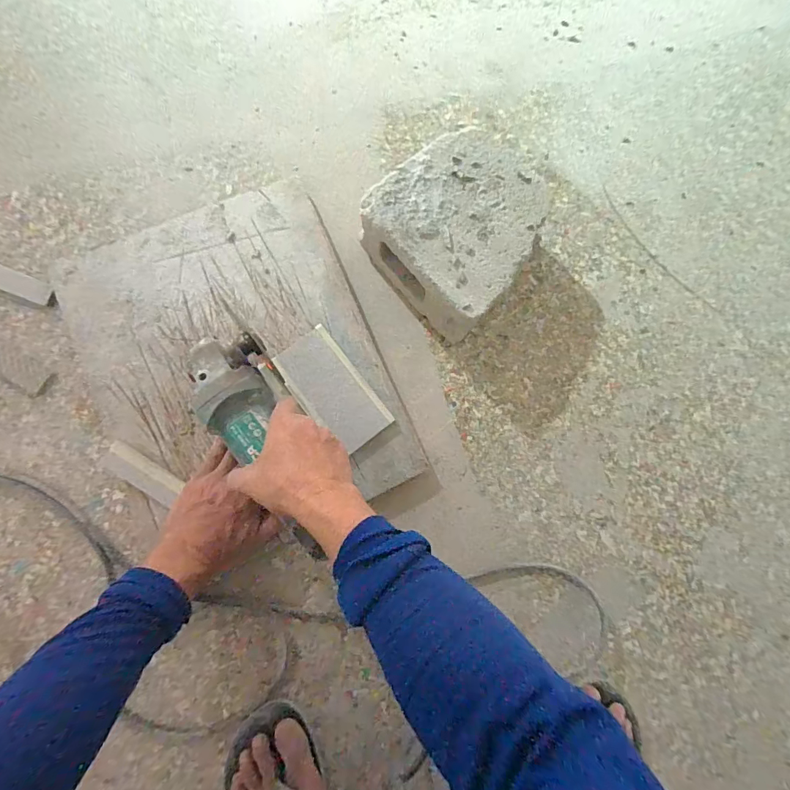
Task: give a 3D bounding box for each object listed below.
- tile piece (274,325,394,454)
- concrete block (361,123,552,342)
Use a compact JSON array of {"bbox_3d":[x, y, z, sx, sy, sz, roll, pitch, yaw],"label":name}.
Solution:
[{"bbox_3d":[-0.076,-0.005,0.497,0.075,0.015,0.146,-38,87,-8],"label":"tile piece"},{"bbox_3d":[0.083,-0.202,0.516,0.191,0.099,0.206,45,81,2],"label":"concrete block"}]

